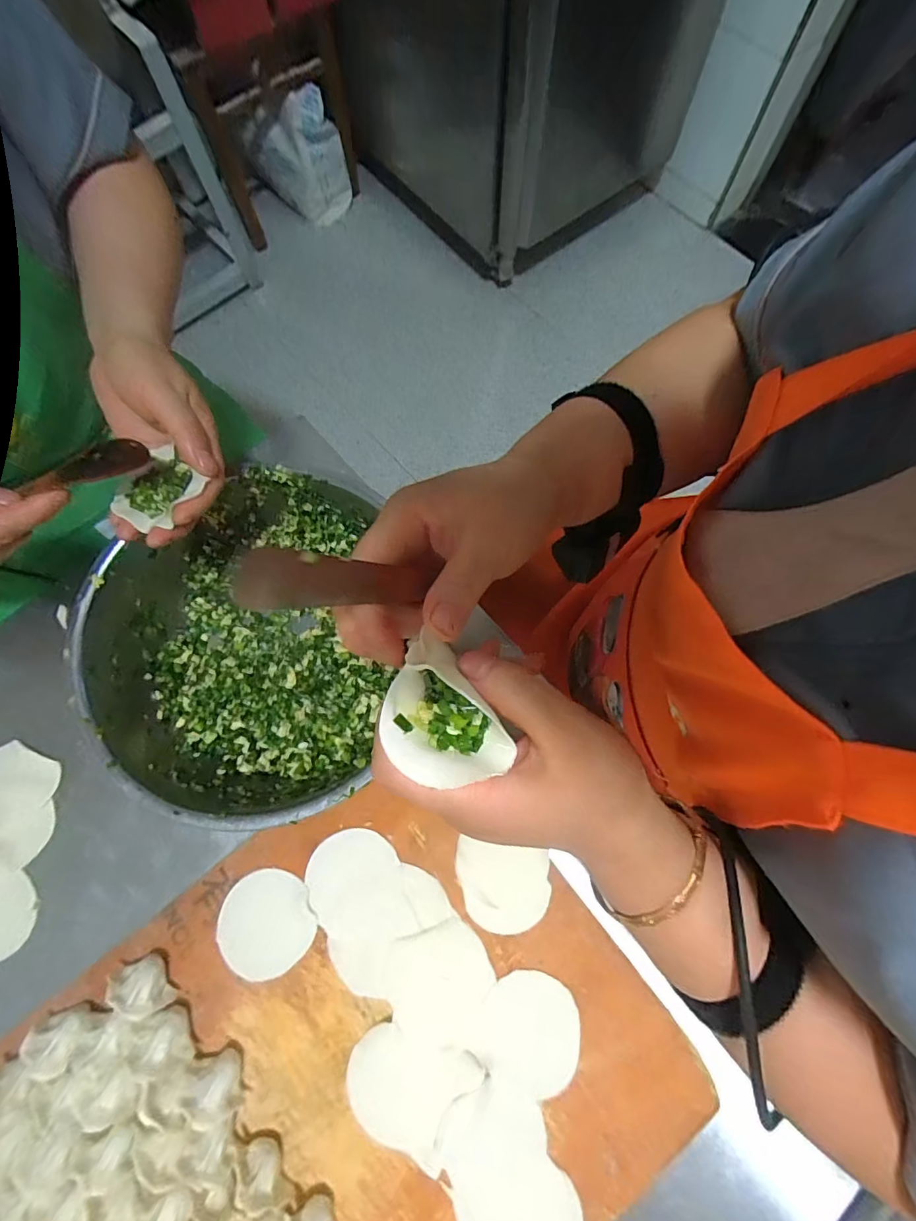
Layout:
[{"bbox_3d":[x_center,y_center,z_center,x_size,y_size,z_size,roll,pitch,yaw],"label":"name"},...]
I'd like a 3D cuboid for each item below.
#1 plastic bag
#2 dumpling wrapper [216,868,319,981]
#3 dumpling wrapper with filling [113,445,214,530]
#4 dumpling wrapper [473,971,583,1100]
[{"bbox_3d":[-0.412,-1.183,1.285,0.225,0.258,0.085,-14,75,-2],"label":"plastic bag"},{"bbox_3d":[-0.153,0.249,0.388,0.075,0.004,0.073,0,74,1],"label":"dumpling wrapper"},{"bbox_3d":[-0.203,-0.082,0.333,0.056,0.018,0.053,0,74,1],"label":"dumpling wrapper with filling"},{"bbox_3d":[0.054,0.314,0.364,0.075,0.004,0.074,19,76,6],"label":"dumpling wrapper"}]

